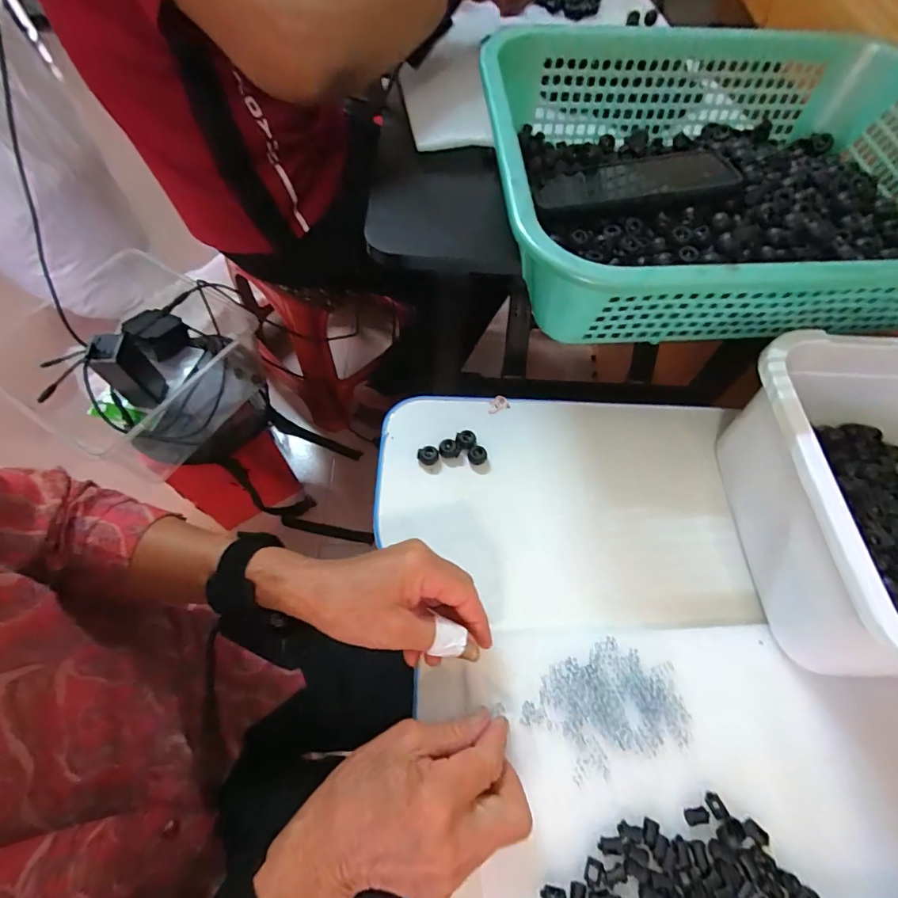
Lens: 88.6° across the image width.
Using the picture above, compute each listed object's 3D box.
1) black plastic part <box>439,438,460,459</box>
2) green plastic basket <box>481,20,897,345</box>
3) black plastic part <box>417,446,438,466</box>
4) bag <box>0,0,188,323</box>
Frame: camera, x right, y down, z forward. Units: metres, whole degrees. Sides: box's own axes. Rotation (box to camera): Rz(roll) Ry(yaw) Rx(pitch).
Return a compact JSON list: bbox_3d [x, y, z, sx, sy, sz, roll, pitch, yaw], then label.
[{"bbox_3d":[0.001,0.000,0.421,0.018,0.011,0.015,-7,60,-7],"label":"black plastic part"},{"bbox_3d":[0.220,-0.216,0.376,0.382,0.095,0.294,-4,64,-4],"label":"green plastic basket"},{"bbox_3d":[-0.019,0.007,0.418,0.019,0.013,0.014,0,60,-2],"label":"black plastic part"},{"bbox_3d":[-0.940,-0.611,1.017,0.329,0.567,0.378,-34,69,-17],"label":"bag"}]

